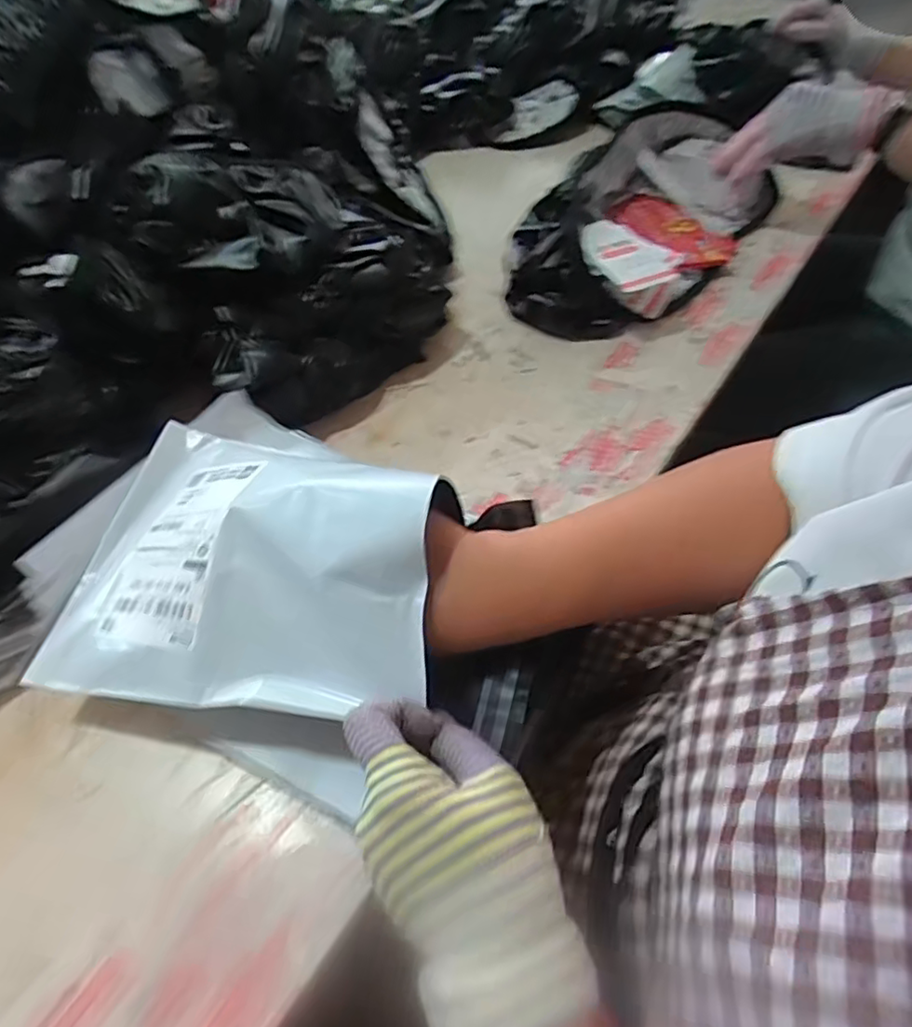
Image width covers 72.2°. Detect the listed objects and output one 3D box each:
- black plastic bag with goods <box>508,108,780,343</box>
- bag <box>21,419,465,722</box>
[{"bbox_3d":[0.196,-0.339,0.703,0.235,0.086,0.369,26,58,21],"label":"black plastic bag with goods"},{"bbox_3d":[-0.120,0.035,0.383,0.249,0.055,0.174,8,76,20],"label":"bag"}]

